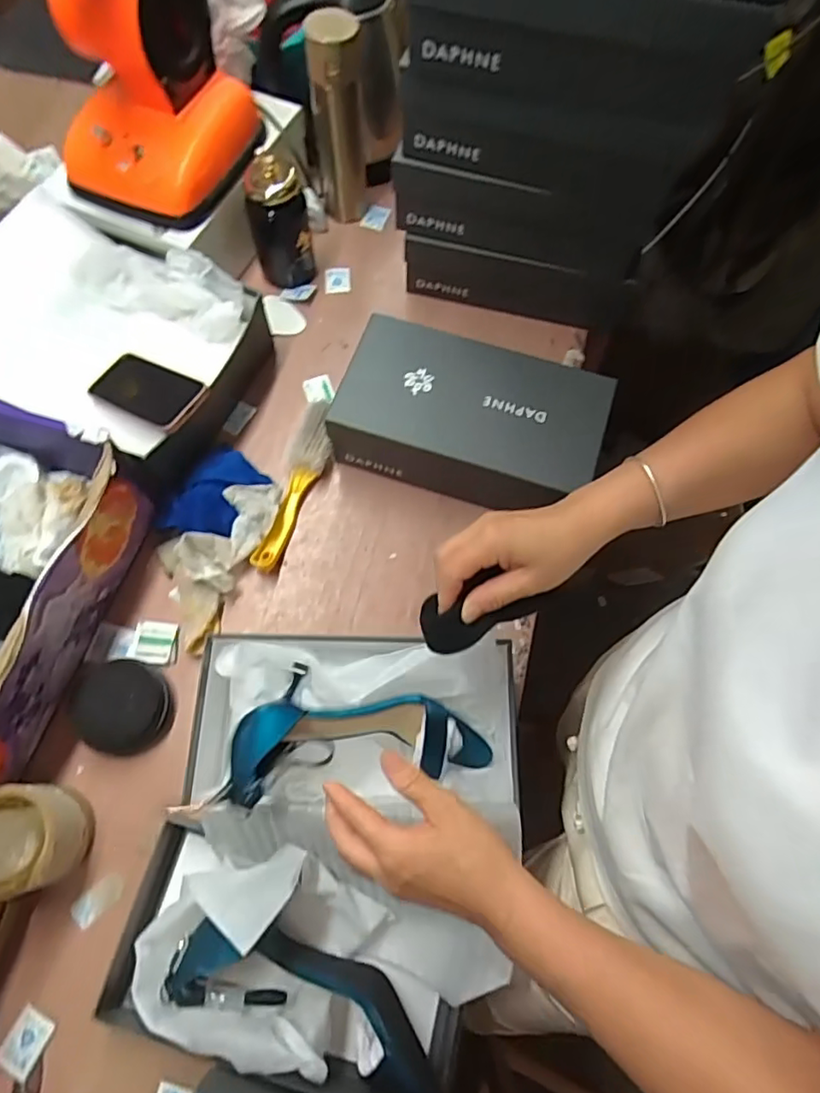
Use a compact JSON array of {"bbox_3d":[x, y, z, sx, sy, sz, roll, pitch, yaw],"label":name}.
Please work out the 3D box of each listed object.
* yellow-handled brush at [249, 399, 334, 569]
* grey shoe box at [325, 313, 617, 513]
[{"bbox_3d":[-0.135,-0.079,0.714,0.055,0.034,0.231,16,69,4],"label":"yellow-handled brush"},{"bbox_3d":[0.068,-0.147,0.694,0.292,0.100,0.145,17,69,5],"label":"grey shoe box"}]

